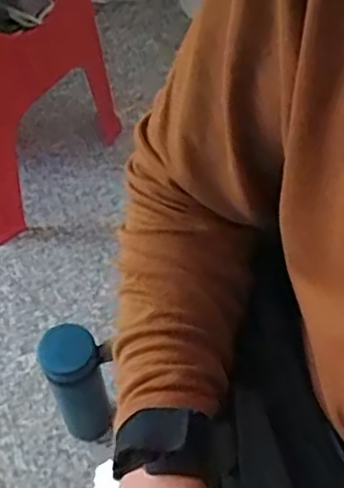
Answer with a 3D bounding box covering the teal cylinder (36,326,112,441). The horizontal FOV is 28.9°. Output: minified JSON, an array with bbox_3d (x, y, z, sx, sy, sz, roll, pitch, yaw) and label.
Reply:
[{"bbox_3d":[-0.119,0.176,0.843,0.067,0.200,0.070,0,52,0],"label":"teal cylinder"}]

